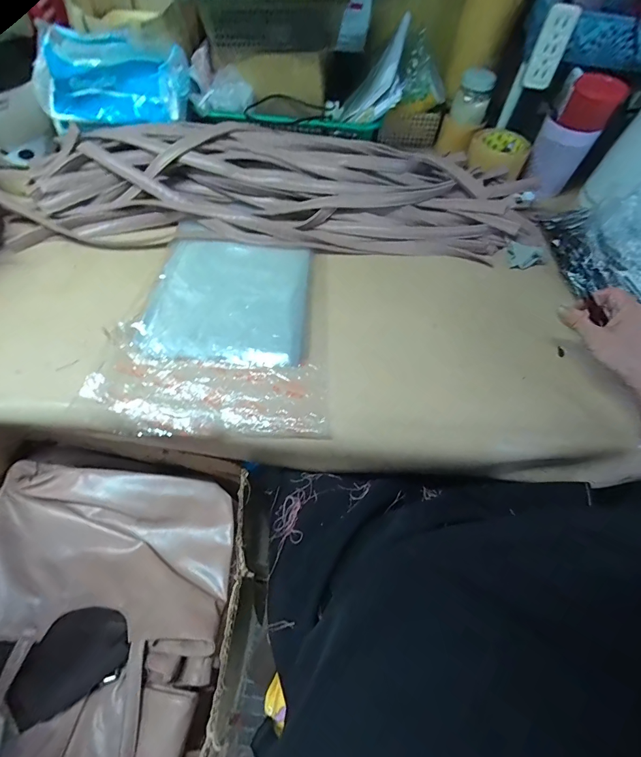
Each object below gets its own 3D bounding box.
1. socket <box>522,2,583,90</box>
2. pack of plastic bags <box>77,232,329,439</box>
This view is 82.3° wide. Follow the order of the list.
[{"bbox_3d":[0.361,-0.518,0.579,0.043,0.099,0.043,25,61,11],"label":"socket"},{"bbox_3d":[-0.128,-0.075,0.491,0.264,0.023,0.311,3,59,-2],"label":"pack of plastic bags"}]

